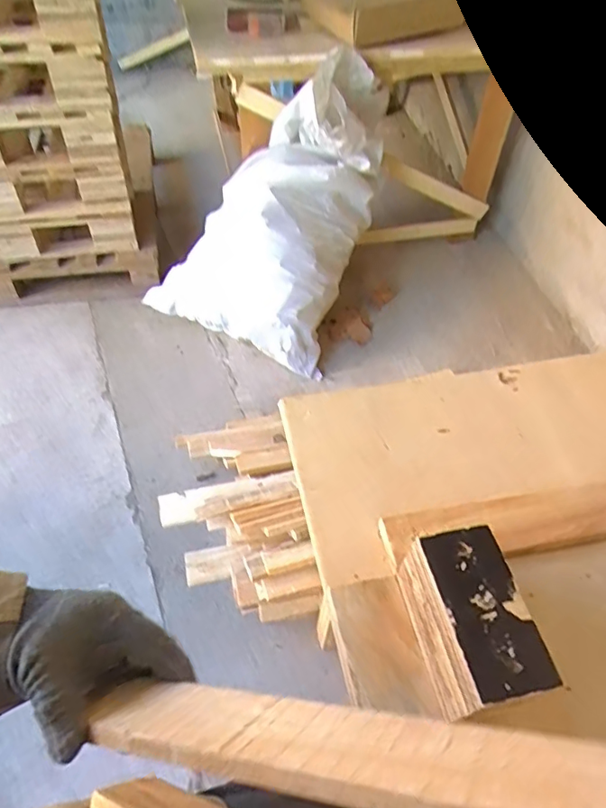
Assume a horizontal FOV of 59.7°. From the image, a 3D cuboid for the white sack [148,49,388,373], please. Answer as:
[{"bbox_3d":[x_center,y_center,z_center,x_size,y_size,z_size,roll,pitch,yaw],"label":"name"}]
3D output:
[{"bbox_3d":[-0.098,-0.550,1.465,0.518,0.525,0.649,16,52,10],"label":"white sack"}]

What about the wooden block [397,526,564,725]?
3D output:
[{"bbox_3d":[0.122,0.159,0.389,0.064,0.064,0.120,-6,52,-8],"label":"wooden block"}]

